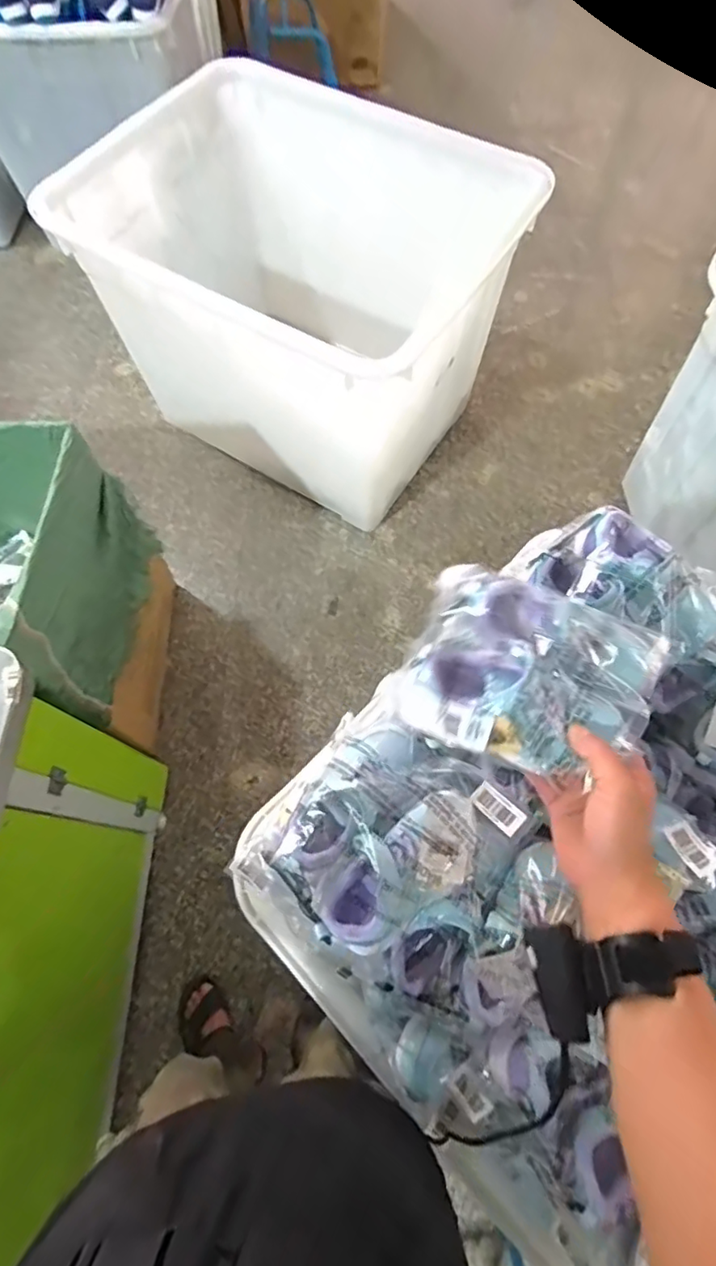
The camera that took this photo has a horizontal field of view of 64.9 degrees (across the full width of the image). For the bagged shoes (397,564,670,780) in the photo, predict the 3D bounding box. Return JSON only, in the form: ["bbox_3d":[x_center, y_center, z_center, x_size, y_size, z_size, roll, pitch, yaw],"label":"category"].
[{"bbox_3d":[0.155,0.033,0.477,0.208,0.072,0.160,19,69,8],"label":"bagged shoes"}]

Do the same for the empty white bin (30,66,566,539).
[{"bbox_3d":[-0.126,-0.884,1.545,0.992,0.693,0.811,25,70,10],"label":"empty white bin"}]

